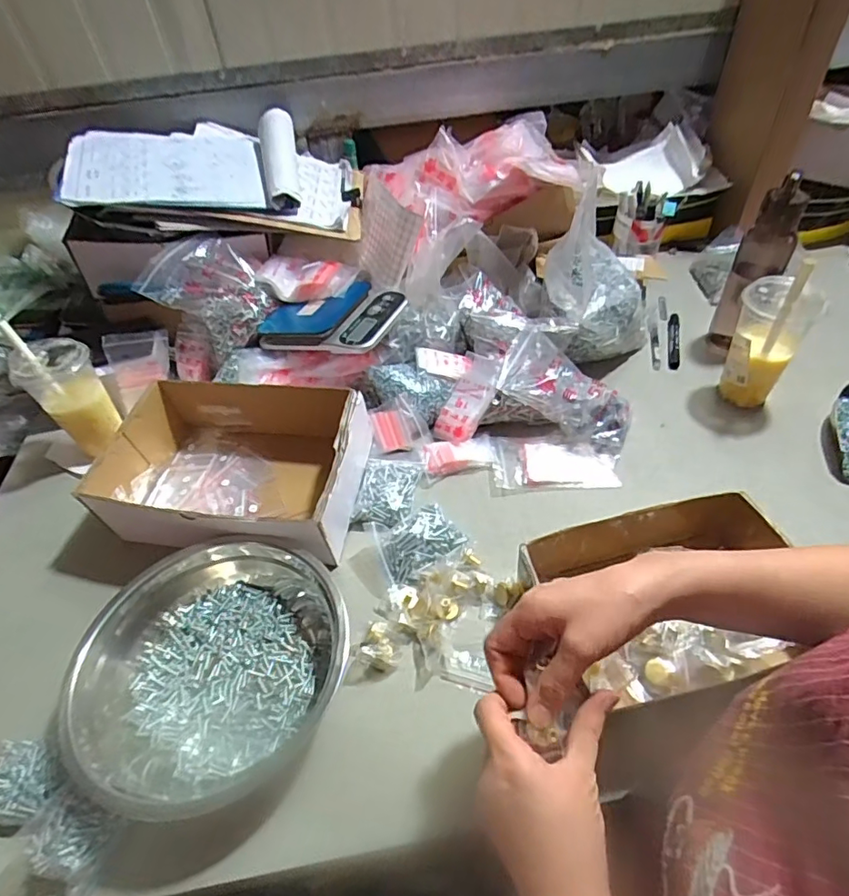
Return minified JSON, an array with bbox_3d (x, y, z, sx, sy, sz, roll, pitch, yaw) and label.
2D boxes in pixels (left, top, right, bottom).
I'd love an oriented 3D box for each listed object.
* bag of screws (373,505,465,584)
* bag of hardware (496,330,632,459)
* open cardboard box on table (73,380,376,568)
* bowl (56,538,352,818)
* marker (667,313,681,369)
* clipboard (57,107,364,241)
[{"bbox_3d":[-0.003,0.106,0.612,0.095,0.026,0.069,-20,48,-13],"label":"bag of screws"},{"bbox_3d":[0.190,-0.075,0.718,0.201,0.056,0.117,41,60,10],"label":"bag of hardware"},{"bbox_3d":[-0.231,0.027,0.662,0.294,0.106,0.204,4,47,10],"label":"open cardboard box on table"},{"bbox_3d":[-0.205,0.205,0.517,0.259,0.069,0.236,-3,46,3],"label":"bowl"},{"bbox_3d":[0.408,-0.176,0.872,0.017,0.016,0.139,10,49,16],"label":"marker"},{"bbox_3d":[-0.317,-0.443,0.834,0.433,0.063,0.262,1,53,-15],"label":"clipboard"}]

